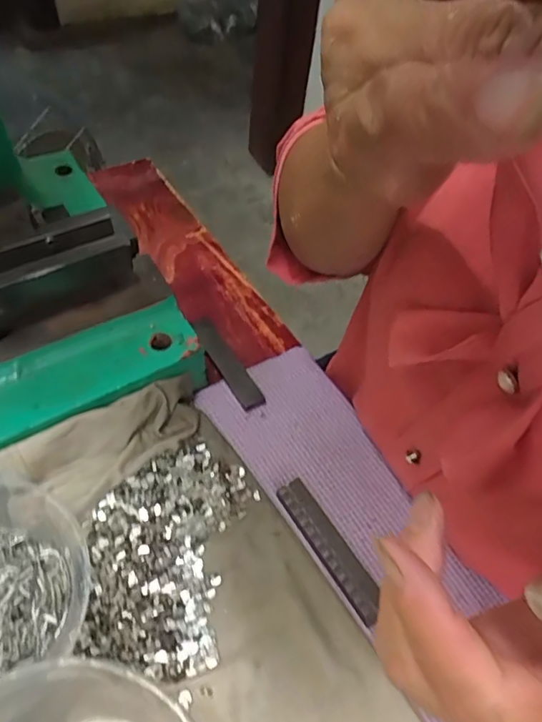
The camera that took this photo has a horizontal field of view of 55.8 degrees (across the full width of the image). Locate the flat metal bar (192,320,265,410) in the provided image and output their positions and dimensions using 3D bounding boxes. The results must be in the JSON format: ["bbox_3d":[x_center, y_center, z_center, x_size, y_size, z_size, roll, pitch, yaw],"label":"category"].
[{"bbox_3d":[-0.036,0.000,0.412,0.022,0.008,0.098,-10,46,-31],"label":"flat metal bar"}]

